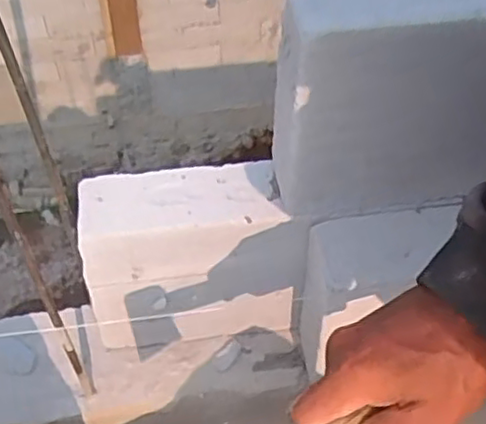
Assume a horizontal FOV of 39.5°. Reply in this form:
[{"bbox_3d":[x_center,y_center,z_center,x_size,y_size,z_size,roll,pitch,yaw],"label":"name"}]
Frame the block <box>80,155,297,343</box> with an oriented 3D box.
[{"bbox_3d":[-0.053,0.054,0.684,0.202,0.199,0.084,-8,52,-7],"label":"block"}]

